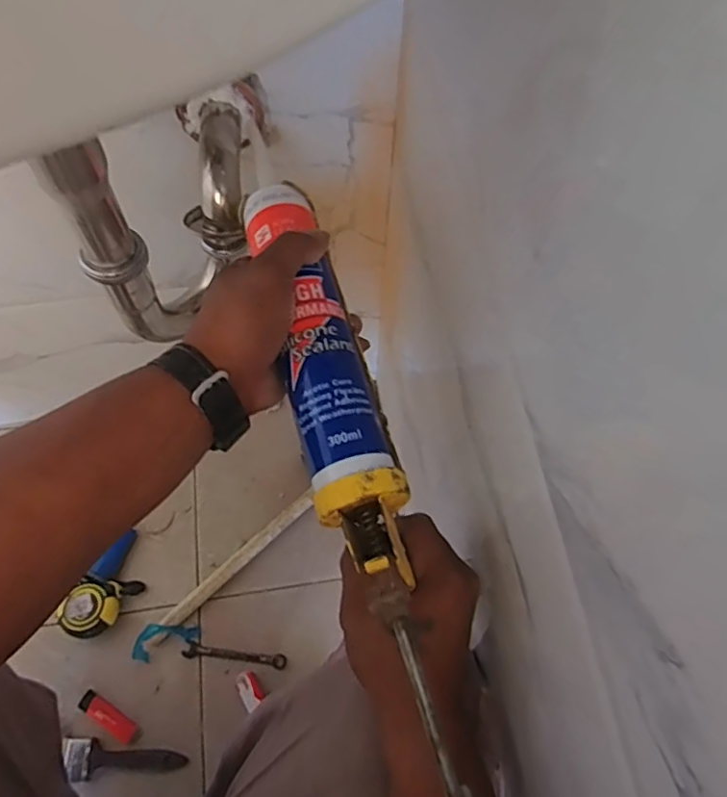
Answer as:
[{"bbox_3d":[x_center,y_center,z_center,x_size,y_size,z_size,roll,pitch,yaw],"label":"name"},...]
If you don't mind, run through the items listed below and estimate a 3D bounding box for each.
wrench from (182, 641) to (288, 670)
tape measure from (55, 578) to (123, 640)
[{"bbox_3d":[-0.169,0.337,0.764,0.136,0.011,0.019,7,63,2],"label":"wrench"},{"bbox_3d":[-0.358,0.276,0.771,0.069,0.043,0.077,28,66,13],"label":"tape measure"}]

